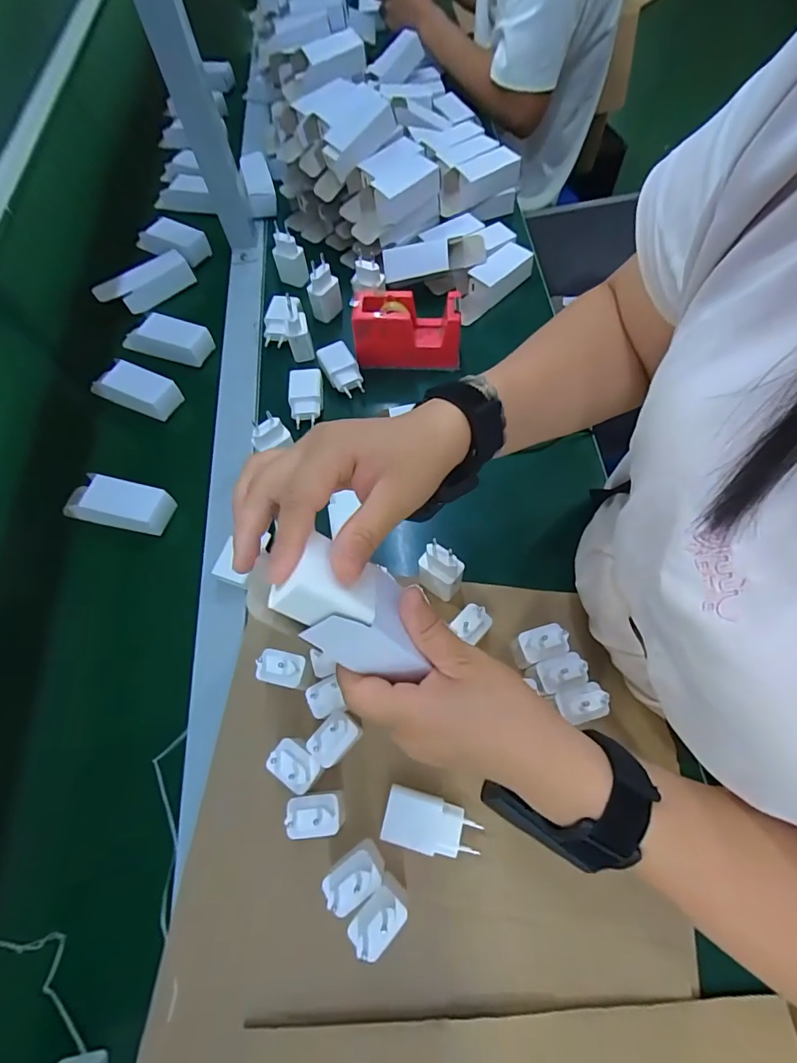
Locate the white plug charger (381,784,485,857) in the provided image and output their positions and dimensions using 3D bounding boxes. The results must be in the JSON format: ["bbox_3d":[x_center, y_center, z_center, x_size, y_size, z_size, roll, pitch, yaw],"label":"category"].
[{"bbox_3d":[0.026,0.239,0.372,0.076,0.025,0.039,14,67,7],"label":"white plug charger"}]

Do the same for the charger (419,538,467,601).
[{"bbox_3d":[0.041,0.039,0.439,0.040,0.064,0.029,26,69,12],"label":"charger"}]

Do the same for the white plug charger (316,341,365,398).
[{"bbox_3d":[-0.072,-0.206,0.573,0.039,0.020,0.073,-29,68,-11],"label":"white plug charger"}]

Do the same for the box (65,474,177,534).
[{"bbox_3d":[-0.318,-0.032,0.517,0.117,0.027,0.051,14,67,7],"label":"box"}]

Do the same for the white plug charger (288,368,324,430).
[{"bbox_3d":[-0.114,-0.167,0.560,0.041,0.020,0.070,-5,66,-1],"label":"white plug charger"}]

